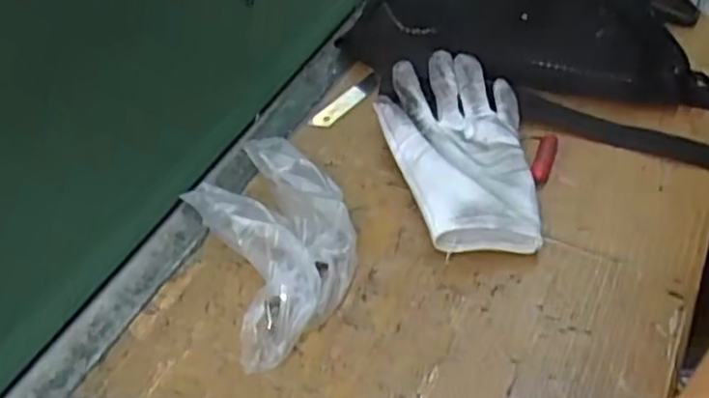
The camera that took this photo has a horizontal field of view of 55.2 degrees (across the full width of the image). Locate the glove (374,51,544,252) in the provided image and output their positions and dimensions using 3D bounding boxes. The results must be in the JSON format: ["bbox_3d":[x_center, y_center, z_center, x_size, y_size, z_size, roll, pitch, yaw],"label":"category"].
[{"bbox_3d":[0.076,-0.038,0.513,0.109,0.038,0.176,-2,47,2],"label":"glove"}]

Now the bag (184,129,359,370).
[{"bbox_3d":[-0.054,0.020,0.472,0.099,0.031,0.177,-20,49,-14],"label":"bag"}]

